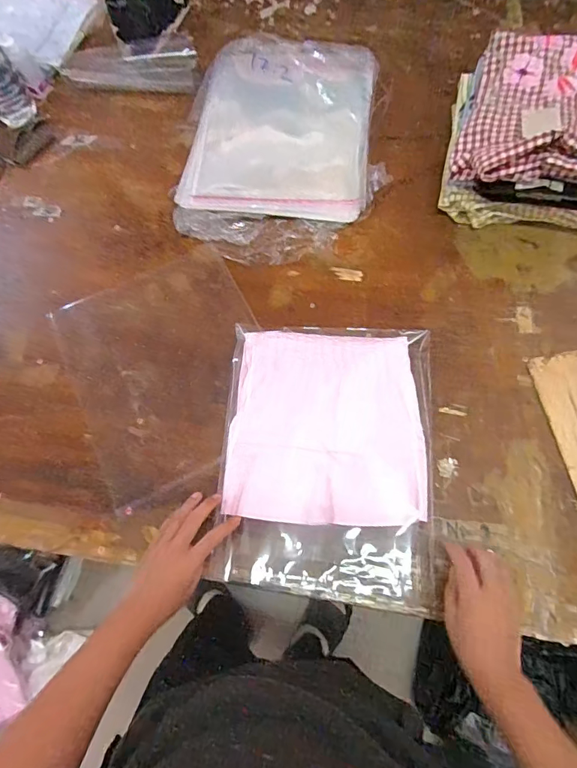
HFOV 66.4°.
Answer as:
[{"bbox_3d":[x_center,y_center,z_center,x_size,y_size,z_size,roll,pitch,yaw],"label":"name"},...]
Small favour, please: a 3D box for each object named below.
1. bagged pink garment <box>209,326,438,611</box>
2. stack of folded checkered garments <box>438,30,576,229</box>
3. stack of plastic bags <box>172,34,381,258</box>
[{"bbox_3d":[0.053,0.090,0.604,0.275,0.036,0.369,4,71,3],"label":"bagged pink garment"},{"bbox_3d":[0.404,-0.392,0.705,0.265,0.147,0.264,12,71,8],"label":"stack of folded checkered garments"},{"bbox_3d":[-0.015,-0.443,0.797,0.324,0.046,0.482,5,70,5],"label":"stack of plastic bags"}]

